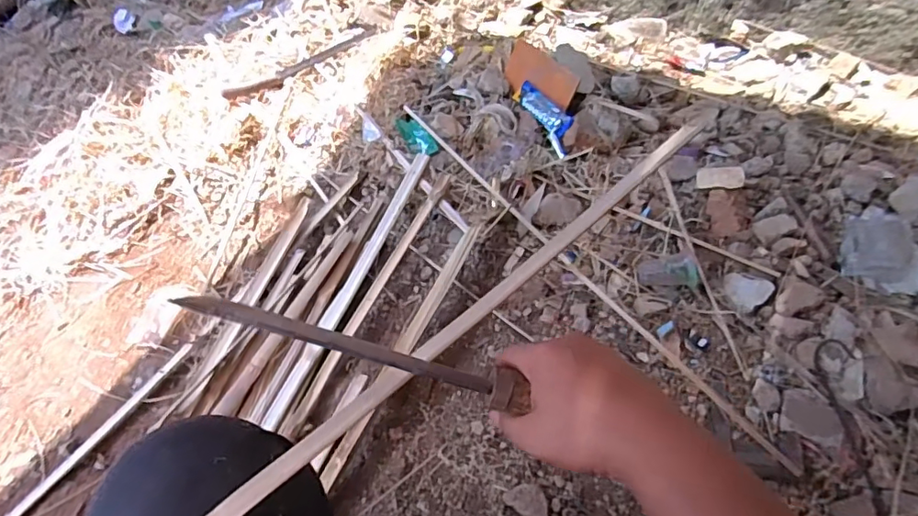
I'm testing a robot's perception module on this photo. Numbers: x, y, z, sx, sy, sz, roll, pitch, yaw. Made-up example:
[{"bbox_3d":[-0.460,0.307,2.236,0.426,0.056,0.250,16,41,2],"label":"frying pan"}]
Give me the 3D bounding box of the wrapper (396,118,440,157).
[{"bbox_3d":[-0.090,-0.256,1.132,0.047,0.016,0.120,-36,61,-17],"label":"wrapper"}]

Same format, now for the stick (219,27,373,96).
[{"bbox_3d":[-0.372,-0.458,1.284,0.379,0.026,0.054,-28,59,-13],"label":"stick"}]

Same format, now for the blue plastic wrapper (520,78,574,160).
[{"bbox_3d":[0.180,-0.296,1.100,0.054,0.033,0.209,-21,56,-9],"label":"blue plastic wrapper"}]

